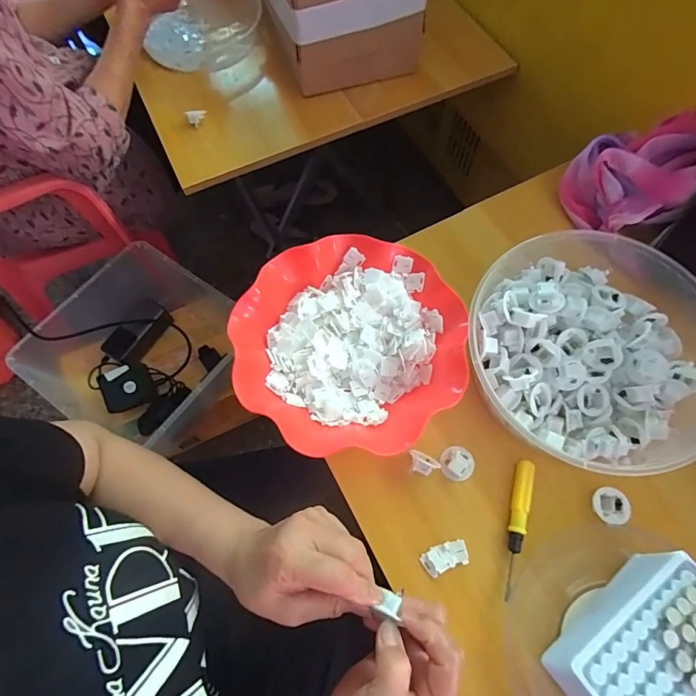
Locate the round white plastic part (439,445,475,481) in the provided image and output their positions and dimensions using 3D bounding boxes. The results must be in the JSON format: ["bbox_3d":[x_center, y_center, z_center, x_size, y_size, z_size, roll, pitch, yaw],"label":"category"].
[{"bbox_3d":[0.106,0.111,0.412,0.031,0.015,0.031,0,68,1],"label":"round white plastic part"}]

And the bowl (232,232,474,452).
[{"bbox_3d":[0.001,-0.005,0.428,0.214,0.055,0.217,0,68,1],"label":"bowl"}]

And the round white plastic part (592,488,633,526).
[{"bbox_3d":[0.242,0.145,0.391,0.030,0.006,0.031,0,68,1],"label":"round white plastic part"}]

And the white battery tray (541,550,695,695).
[{"bbox_3d":[0.230,0.238,0.326,0.136,0.059,0.099,-35,71,-13],"label":"white battery tray"}]

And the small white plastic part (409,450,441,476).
[{"bbox_3d":[0.070,0.112,0.407,0.030,0.023,0.017,26,70,11],"label":"small white plastic part"}]

